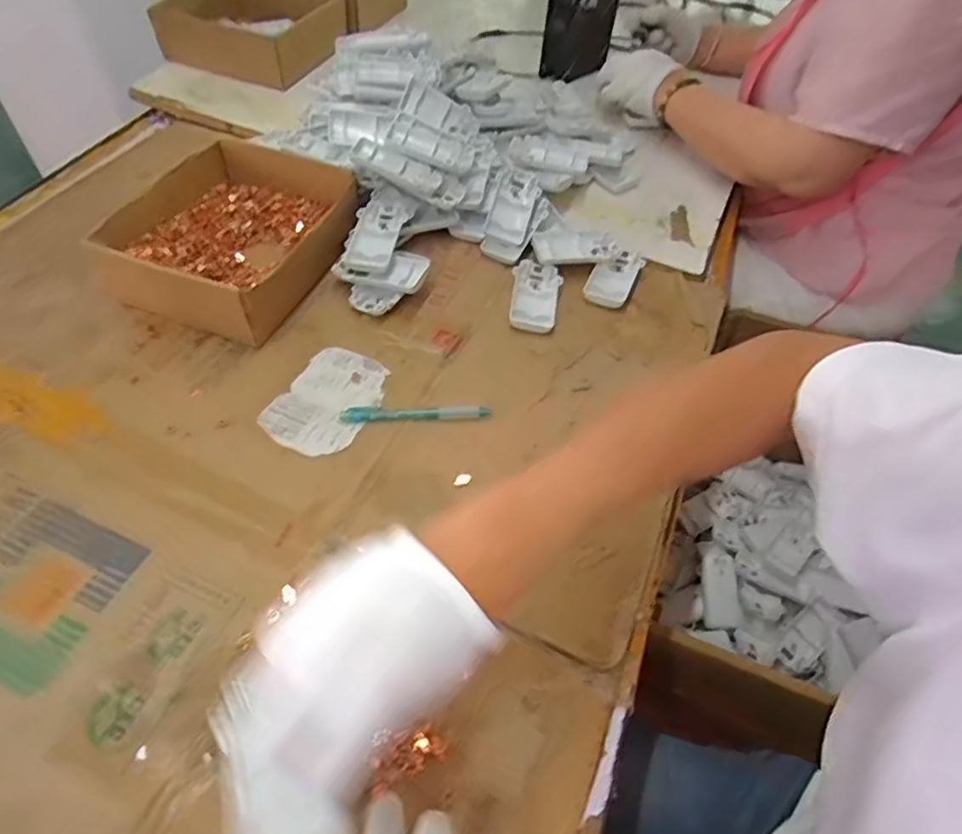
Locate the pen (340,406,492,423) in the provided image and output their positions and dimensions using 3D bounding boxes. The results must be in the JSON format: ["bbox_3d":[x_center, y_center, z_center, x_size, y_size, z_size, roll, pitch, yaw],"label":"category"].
[{"bbox_3d":[-0.058,-0.005,0.554,0.130,0.010,0.016,-1,51,-5],"label":"pen"}]

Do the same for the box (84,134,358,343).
[{"bbox_3d":[-0.250,-0.184,0.641,0.193,0.073,0.213,17,52,9],"label":"box"}]

